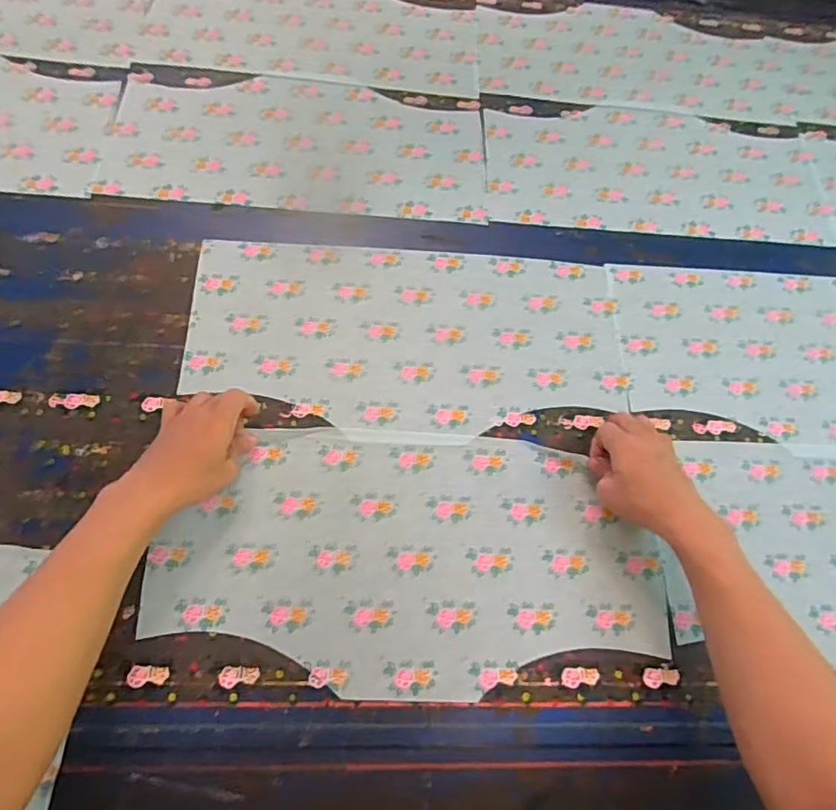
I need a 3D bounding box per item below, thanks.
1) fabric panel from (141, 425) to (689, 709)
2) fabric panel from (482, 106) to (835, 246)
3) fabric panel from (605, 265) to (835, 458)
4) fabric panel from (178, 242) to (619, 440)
[{"bbox_3d":[-0.003,0.147,0.532,0.472,0.008,0.235,4,66,-3],"label":"fabric panel"},{"bbox_3d":[0.334,-0.331,0.770,0.473,0.010,0.224,2,66,-5],"label":"fabric panel"},{"bbox_3d":[0.485,-0.056,0.666,0.482,0.010,0.242,2,66,-5],"label":"fabric panel"},{"bbox_3d":[-0.009,-0.077,0.626,0.480,0.009,0.243,4,66,-4],"label":"fabric panel"}]

